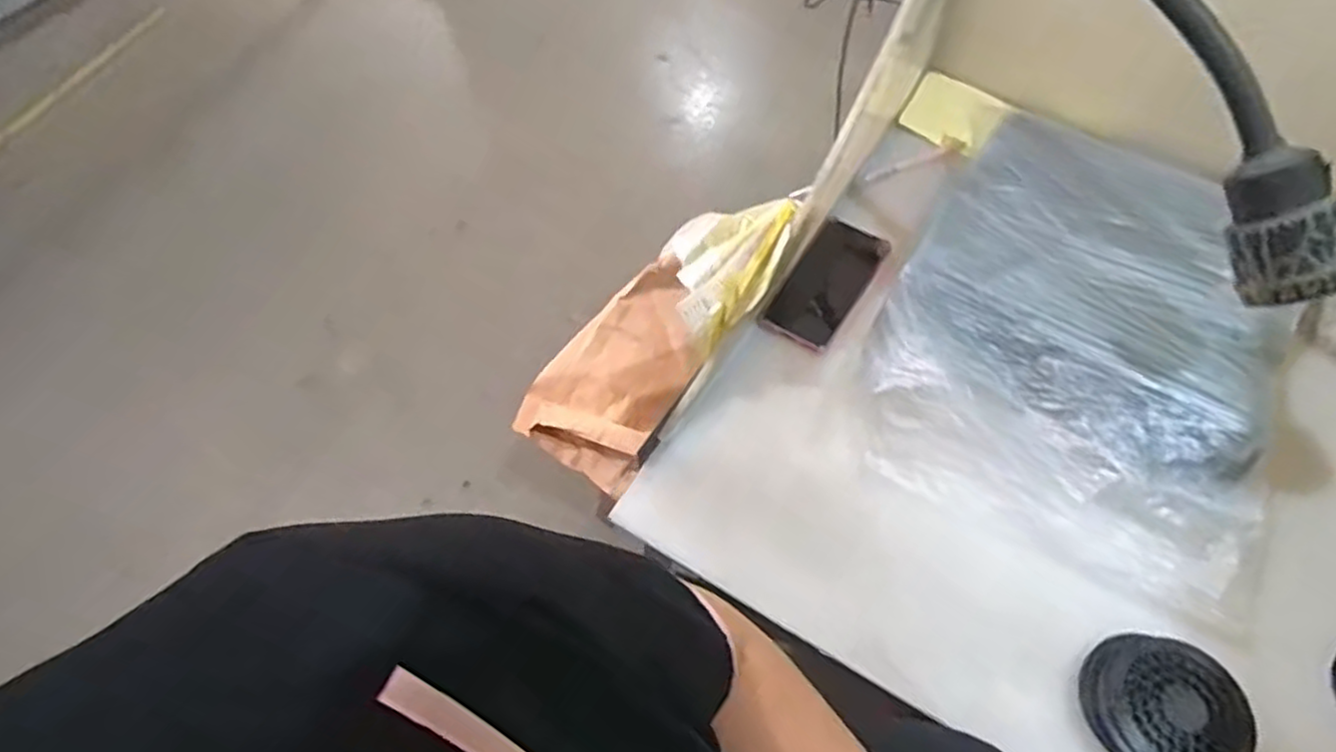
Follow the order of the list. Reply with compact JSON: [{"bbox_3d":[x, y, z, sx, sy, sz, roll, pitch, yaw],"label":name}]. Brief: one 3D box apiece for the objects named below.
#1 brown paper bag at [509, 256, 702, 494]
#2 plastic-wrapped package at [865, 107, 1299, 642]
[{"bbox_3d":[-0.060,-0.014,0.994,0.165,0.092,0.302,25,63,15],"label":"brown paper bag"},{"bbox_3d":[0.371,-0.031,0.687,0.326,0.118,0.408,19,61,12],"label":"plastic-wrapped package"}]

